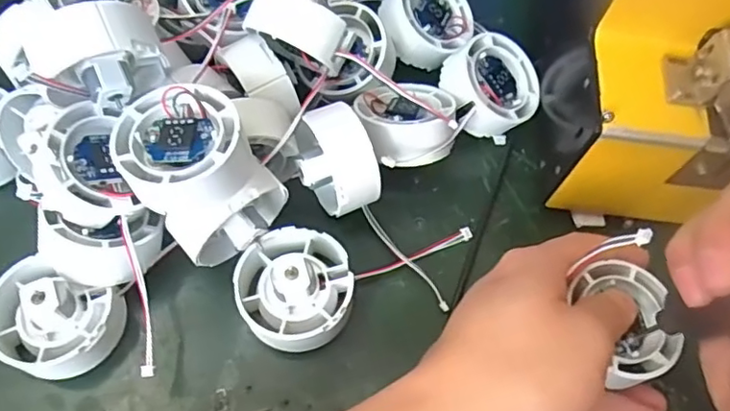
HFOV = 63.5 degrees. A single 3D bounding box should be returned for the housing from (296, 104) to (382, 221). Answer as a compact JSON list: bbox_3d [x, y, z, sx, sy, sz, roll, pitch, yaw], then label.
[{"bbox_3d":[-0.015,-0.017,0.298,0.032,0.053,0.048,-22,67,-15],"label":"housing"}]

